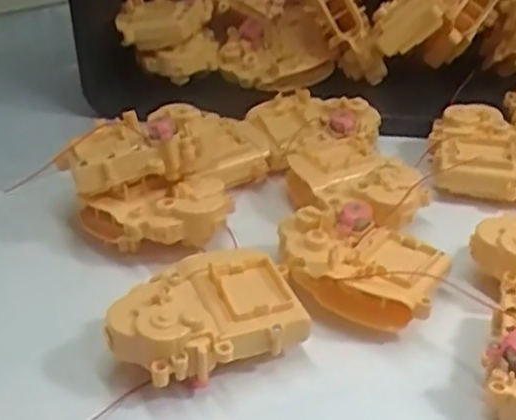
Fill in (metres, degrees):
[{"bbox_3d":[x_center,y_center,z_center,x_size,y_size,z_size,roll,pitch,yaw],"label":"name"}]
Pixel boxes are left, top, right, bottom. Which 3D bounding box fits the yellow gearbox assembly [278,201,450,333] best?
[{"bbox_3d":[0.057,0.030,0.408,0.094,0.032,0.062,23,39,32],"label":"yellow gearbox assembly"}]

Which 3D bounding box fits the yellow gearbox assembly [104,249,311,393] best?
[{"bbox_3d":[-0.028,0.053,0.370,0.095,0.031,0.062,-13,34,-19],"label":"yellow gearbox assembly"}]

